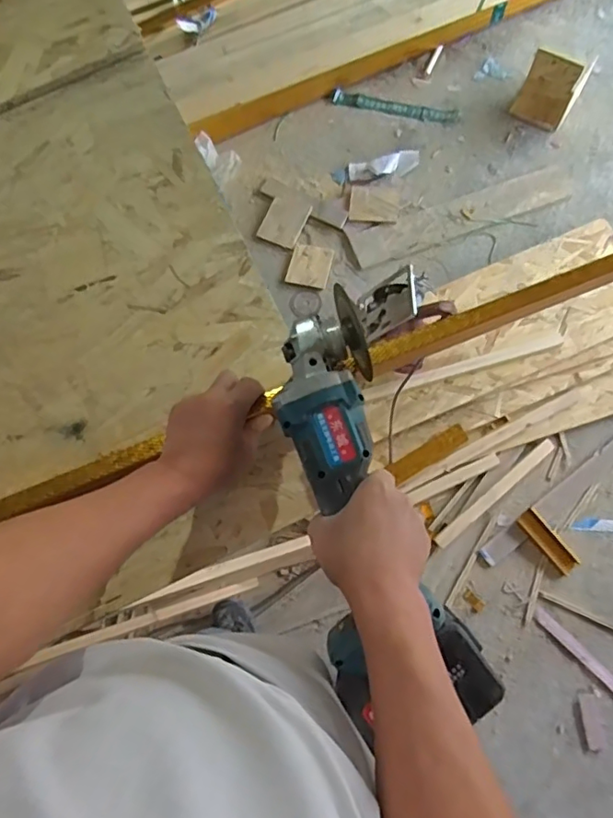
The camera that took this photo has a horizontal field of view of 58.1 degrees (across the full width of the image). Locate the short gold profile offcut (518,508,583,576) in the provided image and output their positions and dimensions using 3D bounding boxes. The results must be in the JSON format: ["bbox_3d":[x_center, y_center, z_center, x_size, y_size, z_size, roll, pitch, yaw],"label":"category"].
[{"bbox_3d":[0.562,0.307,1.282,0.055,0.012,0.159,-39,78,-9],"label":"short gold profile offcut"}]

